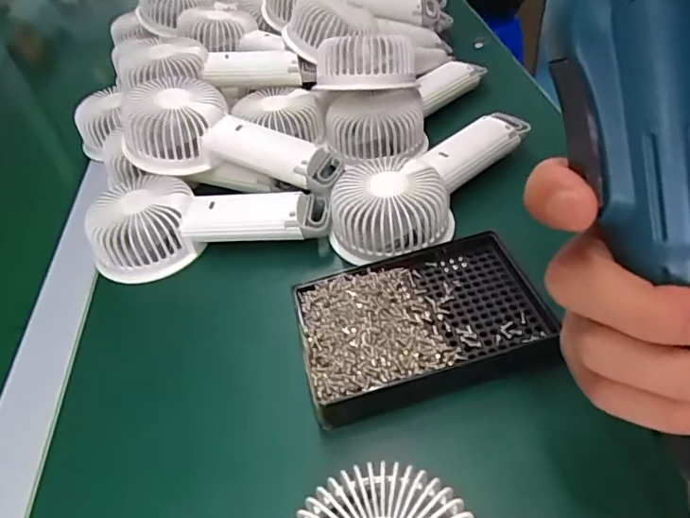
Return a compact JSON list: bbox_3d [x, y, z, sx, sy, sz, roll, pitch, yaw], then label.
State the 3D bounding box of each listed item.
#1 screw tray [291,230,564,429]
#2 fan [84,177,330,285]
[{"bbox_3d":[0.044,0.036,0.311,0.139,0.024,0.093,-11,44,-9],"label":"screw tray"},{"bbox_3d":[-0.101,-0.031,0.402,0.175,0.043,0.080,-3,43,-3],"label":"fan"}]

